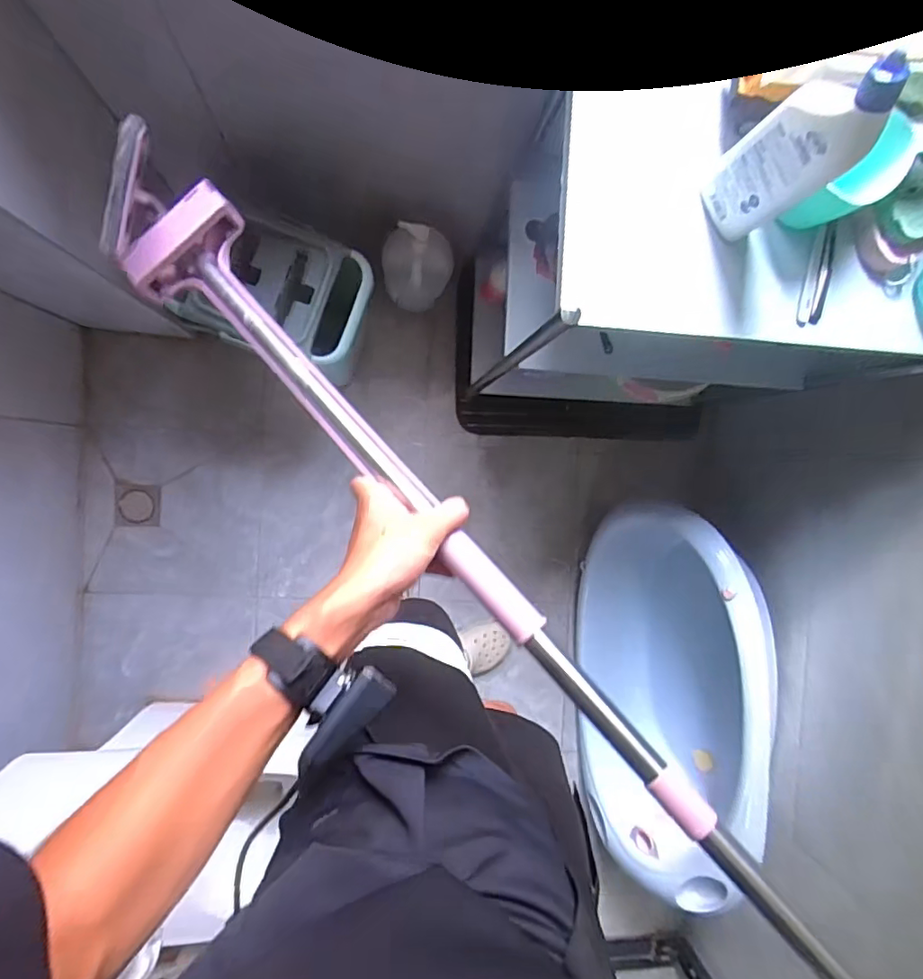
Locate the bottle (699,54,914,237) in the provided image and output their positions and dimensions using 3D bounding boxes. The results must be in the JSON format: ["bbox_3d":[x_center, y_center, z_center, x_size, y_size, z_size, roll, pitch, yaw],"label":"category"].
[{"bbox_3d":[0.328,-0.335,0.567,0.051,0.219,0.086,-43,97,-4],"label":"bottle"}]

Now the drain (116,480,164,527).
[{"bbox_3d":[-0.790,0.038,1.393,0.105,0.014,0.107,4,92,-8],"label":"drain"}]

